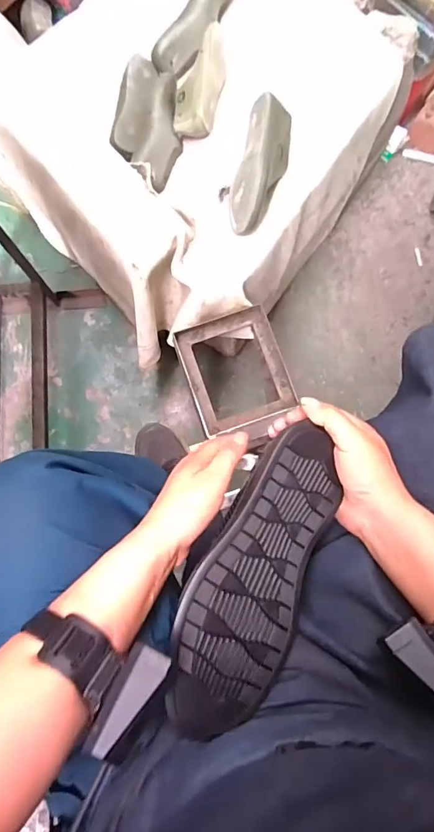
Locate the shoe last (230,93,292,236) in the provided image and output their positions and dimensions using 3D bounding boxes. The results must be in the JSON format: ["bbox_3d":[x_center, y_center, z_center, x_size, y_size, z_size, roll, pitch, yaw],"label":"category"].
[{"bbox_3d":[0.079,-0.459,0.837,0.089,0.075,0.240,16,80,2],"label":"shoe last"}]

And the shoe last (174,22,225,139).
[{"bbox_3d":[-0.035,-0.711,0.952,0.095,0.071,0.255,10,80,1],"label":"shoe last"}]

